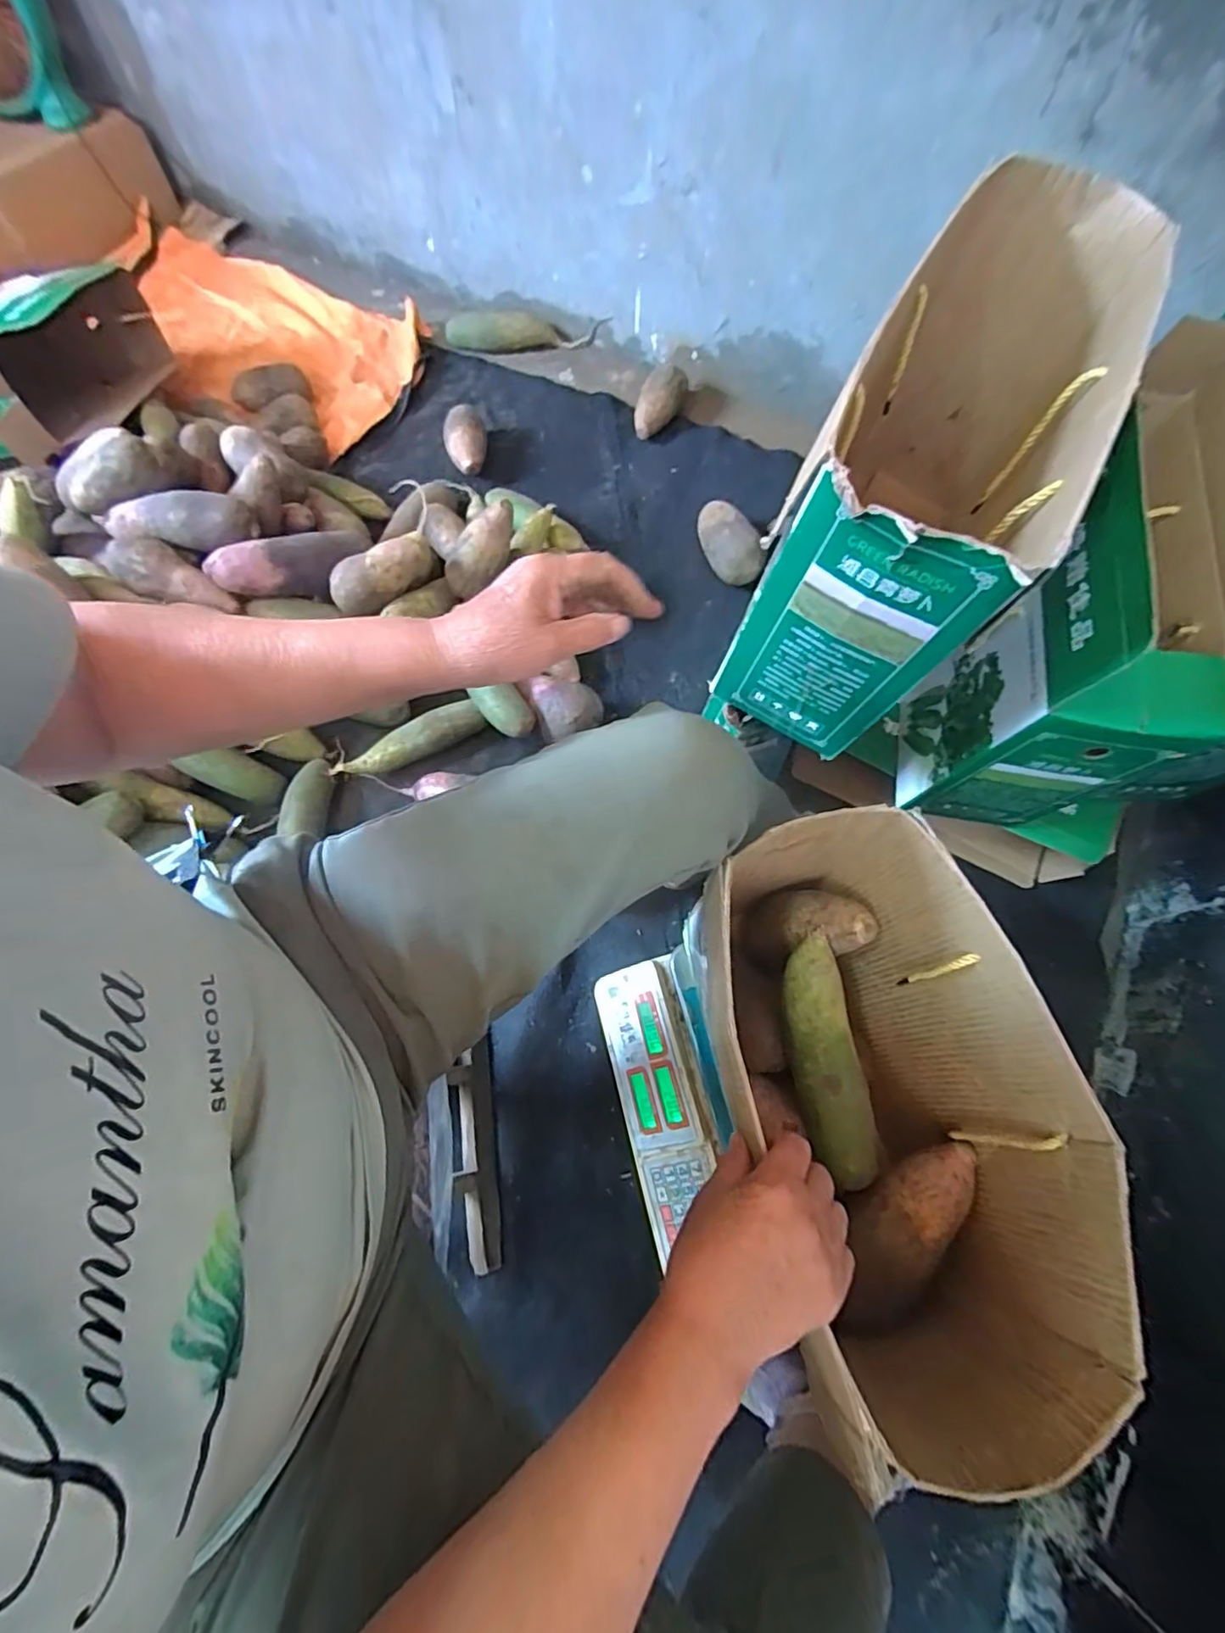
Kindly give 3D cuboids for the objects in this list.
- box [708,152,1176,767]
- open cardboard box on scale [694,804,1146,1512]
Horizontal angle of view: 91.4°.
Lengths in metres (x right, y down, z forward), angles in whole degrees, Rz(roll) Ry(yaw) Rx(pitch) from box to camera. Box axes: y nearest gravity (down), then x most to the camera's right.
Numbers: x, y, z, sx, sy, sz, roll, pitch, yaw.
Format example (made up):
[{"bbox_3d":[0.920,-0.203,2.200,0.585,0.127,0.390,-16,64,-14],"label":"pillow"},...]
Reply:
[{"bbox_3d":[0.255,-0.262,0.503,0.159,0.261,0.379,29,70,11],"label":"box"},{"bbox_3d":[0.189,0.205,0.466,0.196,0.216,0.359,-13,68,-7],"label":"open cardboard box on scale"}]

